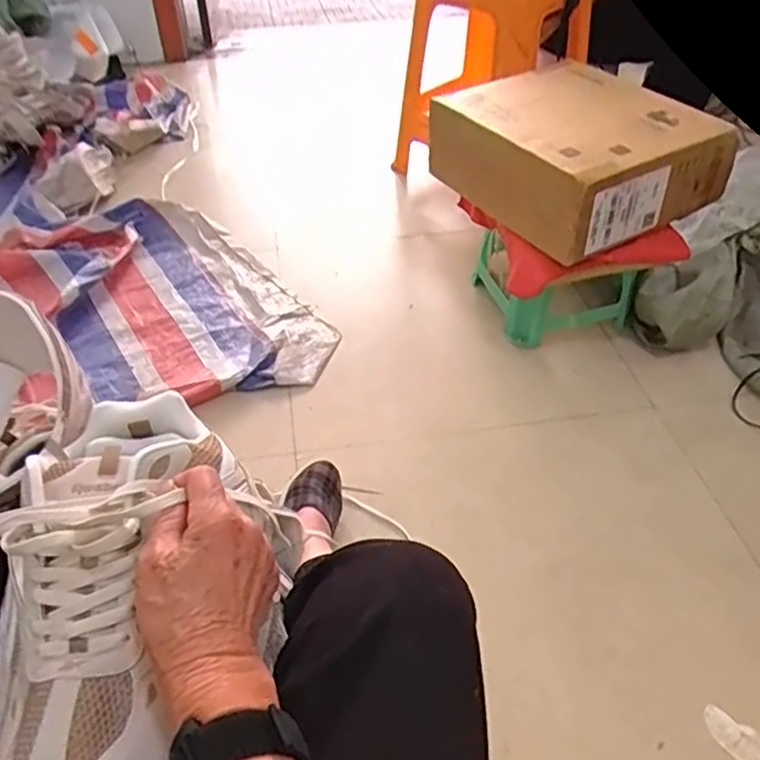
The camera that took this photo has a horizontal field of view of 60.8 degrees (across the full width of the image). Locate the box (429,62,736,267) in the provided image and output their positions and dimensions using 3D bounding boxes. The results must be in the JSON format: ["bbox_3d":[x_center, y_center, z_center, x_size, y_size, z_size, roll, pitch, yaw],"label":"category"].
[{"bbox_3d":[0.313,-0.381,1.079,0.314,0.141,0.382,-23,47,-22],"label":"box"}]

